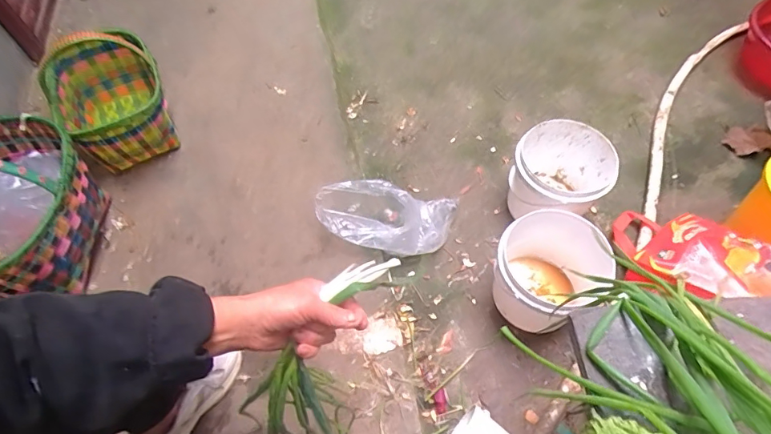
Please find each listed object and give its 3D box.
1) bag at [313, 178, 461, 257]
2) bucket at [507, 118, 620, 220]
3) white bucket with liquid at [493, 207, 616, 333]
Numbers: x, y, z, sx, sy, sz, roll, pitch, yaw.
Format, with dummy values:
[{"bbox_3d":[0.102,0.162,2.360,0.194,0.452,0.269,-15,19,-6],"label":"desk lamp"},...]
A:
[{"bbox_3d":[0.018,0.002,1.055,0.332,0.169,0.164,-10,60,-2],"label":"bag"},{"bbox_3d":[0.411,-0.086,1.085,0.214,0.209,0.222,-2,60,3],"label":"bucket"},{"bbox_3d":[0.316,0.120,0.938,0.179,0.241,0.179,-2,60,3],"label":"white bucket with liquid"}]

